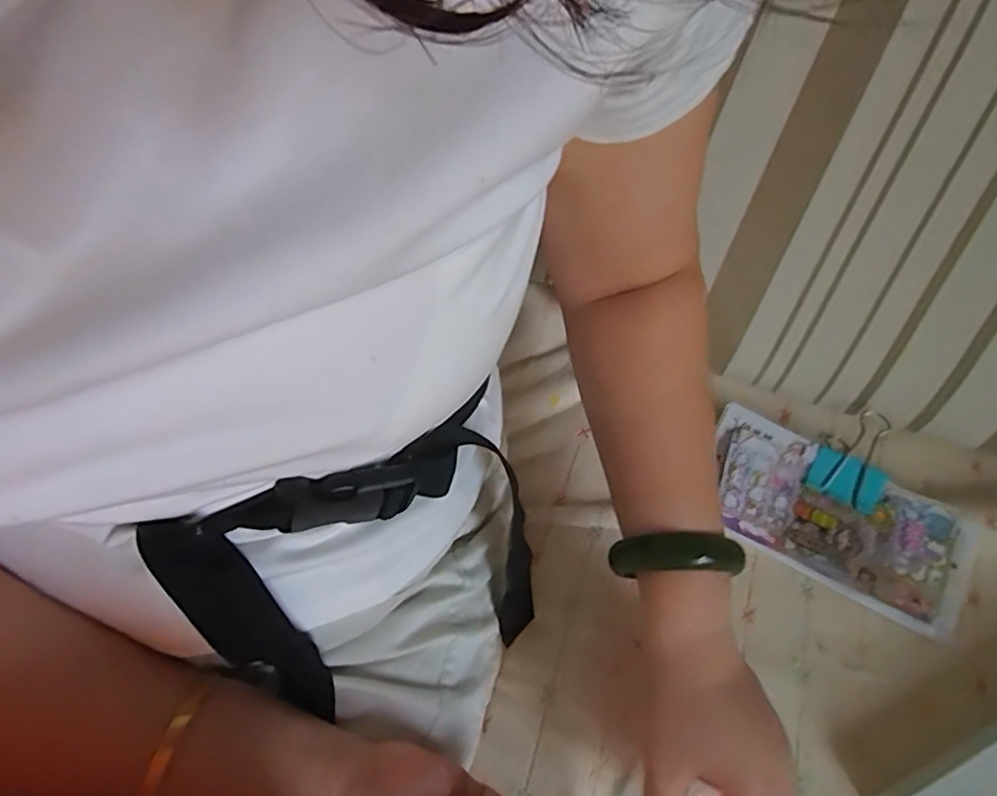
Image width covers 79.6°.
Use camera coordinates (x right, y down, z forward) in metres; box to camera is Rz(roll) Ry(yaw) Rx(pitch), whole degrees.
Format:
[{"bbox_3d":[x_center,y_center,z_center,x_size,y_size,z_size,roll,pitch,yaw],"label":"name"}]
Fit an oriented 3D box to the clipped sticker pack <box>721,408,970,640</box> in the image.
[{"bbox_3d":[0.253,0.072,0.445,0.188,0.033,0.124,27,60,14],"label":"clipped sticker pack"}]

